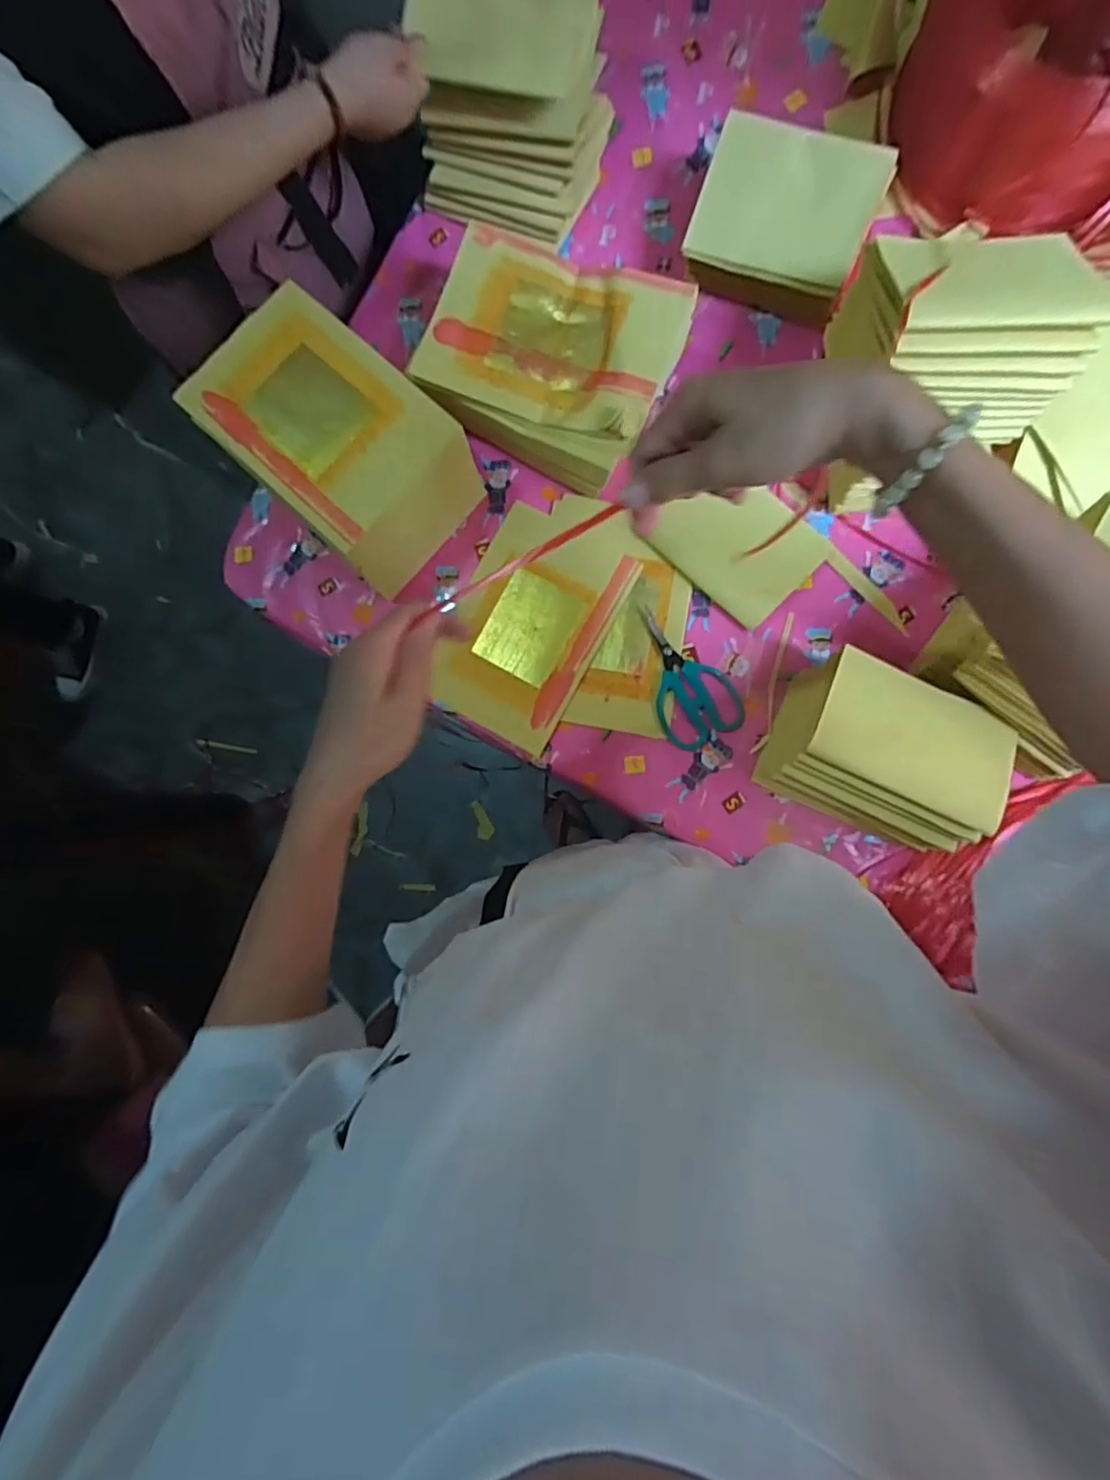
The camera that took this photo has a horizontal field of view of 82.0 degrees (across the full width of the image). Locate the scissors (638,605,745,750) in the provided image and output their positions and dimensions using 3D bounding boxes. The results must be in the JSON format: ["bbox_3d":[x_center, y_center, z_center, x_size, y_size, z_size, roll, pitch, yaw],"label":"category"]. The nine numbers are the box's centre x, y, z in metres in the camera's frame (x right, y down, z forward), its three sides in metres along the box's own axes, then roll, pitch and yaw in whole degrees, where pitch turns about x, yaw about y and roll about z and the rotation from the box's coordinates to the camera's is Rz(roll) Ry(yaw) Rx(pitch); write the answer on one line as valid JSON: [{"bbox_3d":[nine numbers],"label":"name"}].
[{"bbox_3d":[0.127,-0.068,0.664,0.082,0.006,0.156,-32,85,3],"label":"scissors"}]

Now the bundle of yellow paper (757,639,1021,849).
[{"bbox_3d":[0.297,0.012,0.592,0.169,0.110,0.130,24,90,6],"label":"bundle of yellow paper"}]

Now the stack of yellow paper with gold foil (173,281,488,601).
[{"bbox_3d":[-0.210,-0.293,0.635,0.228,0.116,0.158,43,92,6],"label":"stack of yellow paper with gold foil"}]

